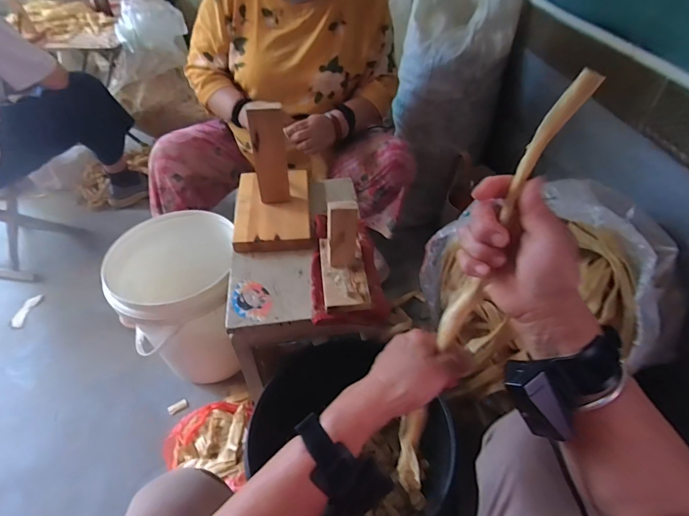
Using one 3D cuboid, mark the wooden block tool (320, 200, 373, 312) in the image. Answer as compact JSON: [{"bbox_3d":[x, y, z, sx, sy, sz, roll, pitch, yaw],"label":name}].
[{"bbox_3d":[-0.001,-0.018,0.594,0.073,0.129,0.153,-5,47,-4],"label":"wooden block tool"}]

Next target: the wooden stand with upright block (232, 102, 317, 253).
[{"bbox_3d":[-0.136,-0.146,0.668,0.139,0.204,0.173,-8,47,-8],"label":"wooden stand with upright block"}]

